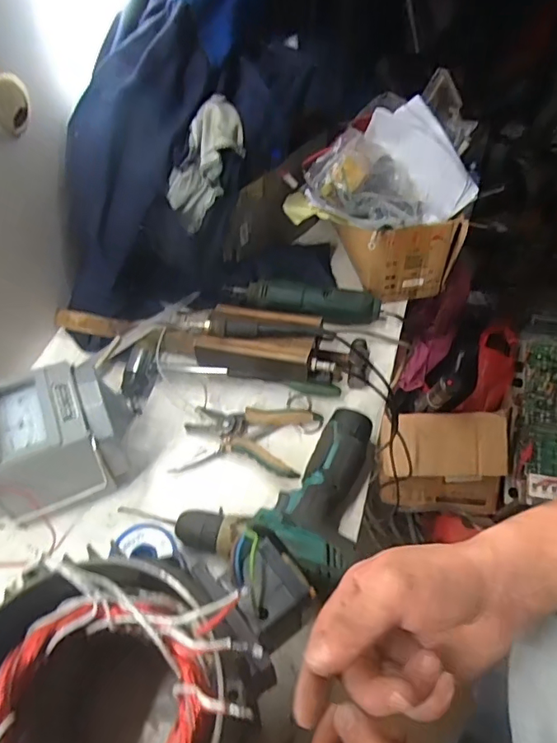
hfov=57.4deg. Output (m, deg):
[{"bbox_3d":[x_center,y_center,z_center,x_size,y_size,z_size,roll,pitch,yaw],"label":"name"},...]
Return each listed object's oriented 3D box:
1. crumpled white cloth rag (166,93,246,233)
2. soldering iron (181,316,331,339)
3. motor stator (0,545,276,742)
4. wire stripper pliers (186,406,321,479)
[{"bbox_3d":[-0.095,-0.238,0.608,0.062,0.162,0.059,-5,47,-41],"label":"crumpled white cloth rag"},{"bbox_3d":[-0.026,-0.051,0.628,0.187,0.024,0.021,3,54,3],"label":"soldering iron"},{"bbox_3d":[-0.102,0.243,0.362,0.178,0.207,0.158,1,54,1],"label":"motor stator"},{"bbox_3d":[-0.035,0.071,0.617,0.150,0.030,0.093,16,56,12],"label":"wire stripper pliers"}]

